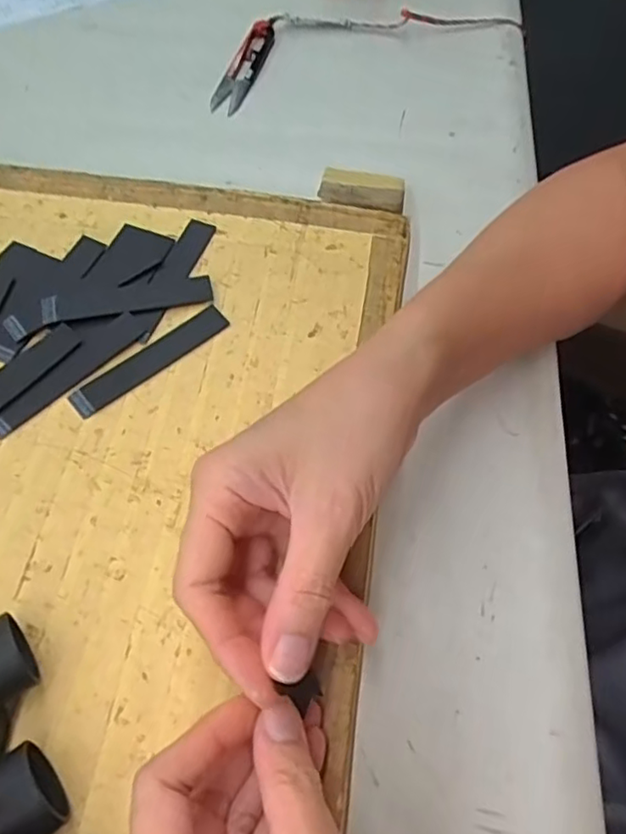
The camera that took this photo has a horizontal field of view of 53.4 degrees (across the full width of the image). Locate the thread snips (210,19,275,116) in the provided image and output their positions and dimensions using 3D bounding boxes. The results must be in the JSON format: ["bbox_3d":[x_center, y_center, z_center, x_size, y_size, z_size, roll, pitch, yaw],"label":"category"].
[{"bbox_3d":[-0.051,-0.267,0.472,0.022,0.012,0.100,17,62,6],"label":"thread snips"}]

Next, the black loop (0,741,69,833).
[{"bbox_3d":[-0.104,0.137,0.224,0.020,0.026,0.032,-36,69,-20],"label":"black loop"}]

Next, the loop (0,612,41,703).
[{"bbox_3d":[-0.122,0.097,0.247,0.018,0.025,0.034,-35,69,-20],"label":"loop"}]

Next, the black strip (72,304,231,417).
[{"bbox_3d":[-0.087,-0.031,0.333,0.091,0.004,0.017,-36,69,-20],"label":"black strip"}]

